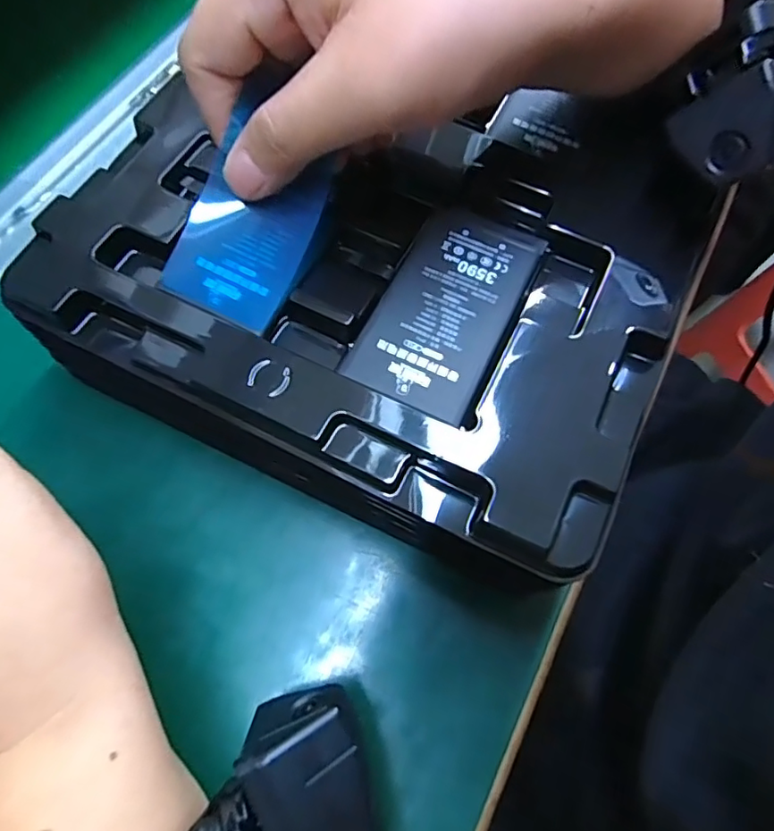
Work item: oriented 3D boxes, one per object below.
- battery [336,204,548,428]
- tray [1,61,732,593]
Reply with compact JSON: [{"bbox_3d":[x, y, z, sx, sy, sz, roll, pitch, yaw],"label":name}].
[{"bbox_3d":[0.022,-0.040,0.192,0.044,0.004,0.085,24,69,10],"label":"battery"},{"bbox_3d":[0.000,-0.067,0.205,0.212,0.022,0.193,25,69,10],"label":"tray"}]

